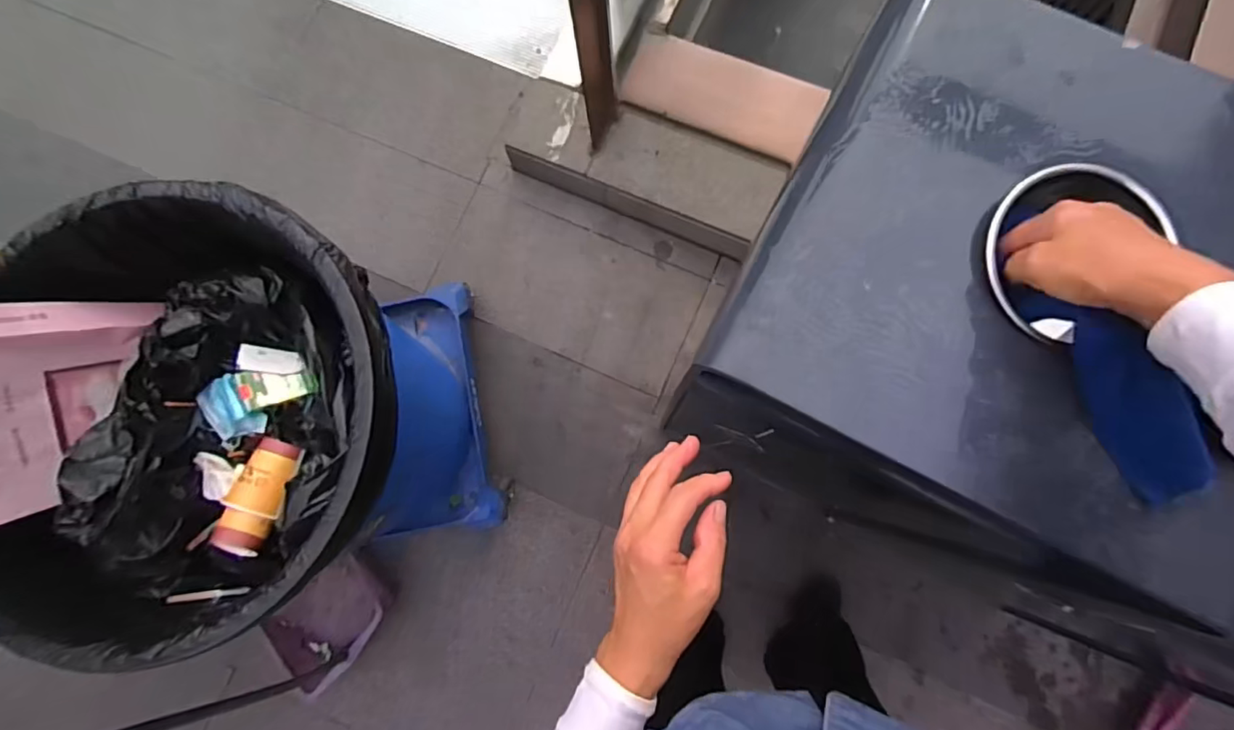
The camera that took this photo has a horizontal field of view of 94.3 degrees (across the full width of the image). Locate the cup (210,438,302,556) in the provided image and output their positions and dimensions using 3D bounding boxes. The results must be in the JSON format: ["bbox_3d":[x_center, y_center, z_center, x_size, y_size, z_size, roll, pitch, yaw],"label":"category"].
[{"bbox_3d":[-0.433,0.161,0.692,0.057,0.053,0.135,14,82,5],"label":"cup"}]

